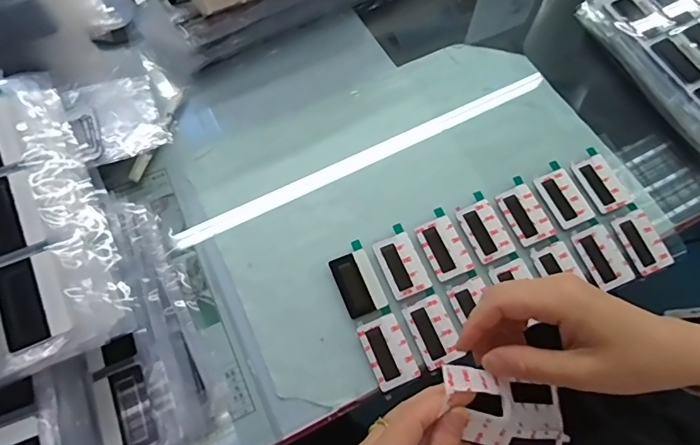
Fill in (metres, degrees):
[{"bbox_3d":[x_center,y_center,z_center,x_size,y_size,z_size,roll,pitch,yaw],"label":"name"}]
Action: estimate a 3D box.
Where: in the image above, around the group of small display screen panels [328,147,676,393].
[{"bbox_3d":[0.130,0.032,0.408,0.275,0.007,0.119,-22,70,-8],"label":"group of small display screen panels"}]

